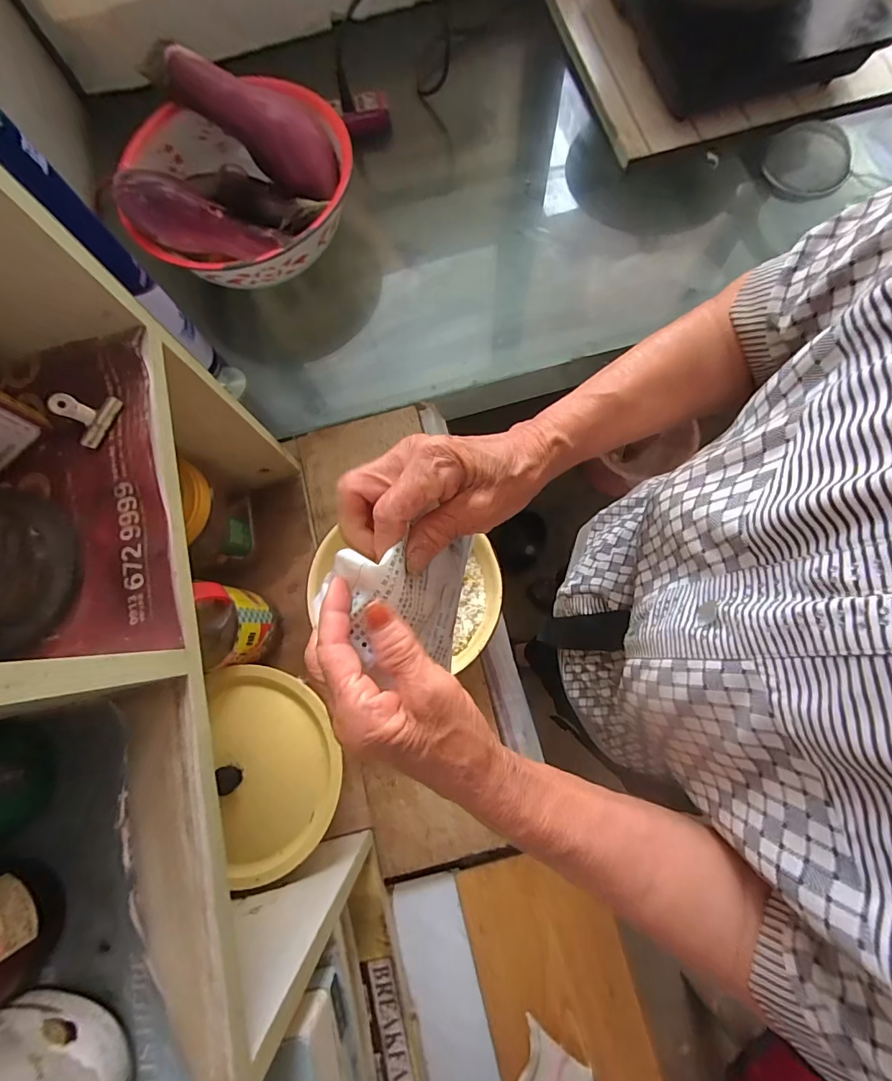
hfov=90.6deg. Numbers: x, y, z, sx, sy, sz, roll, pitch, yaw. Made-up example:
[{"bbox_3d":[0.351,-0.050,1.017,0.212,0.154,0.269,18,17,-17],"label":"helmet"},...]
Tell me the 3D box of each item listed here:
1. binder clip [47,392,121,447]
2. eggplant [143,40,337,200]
[{"bbox_3d":[-0.254,-0.088,0.307,0.032,0.018,0.039,14,77,5],"label":"binder clip"},{"bbox_3d":[-0.242,-0.514,0.545,0.227,0.066,0.077,24,77,-18],"label":"eggplant"}]

